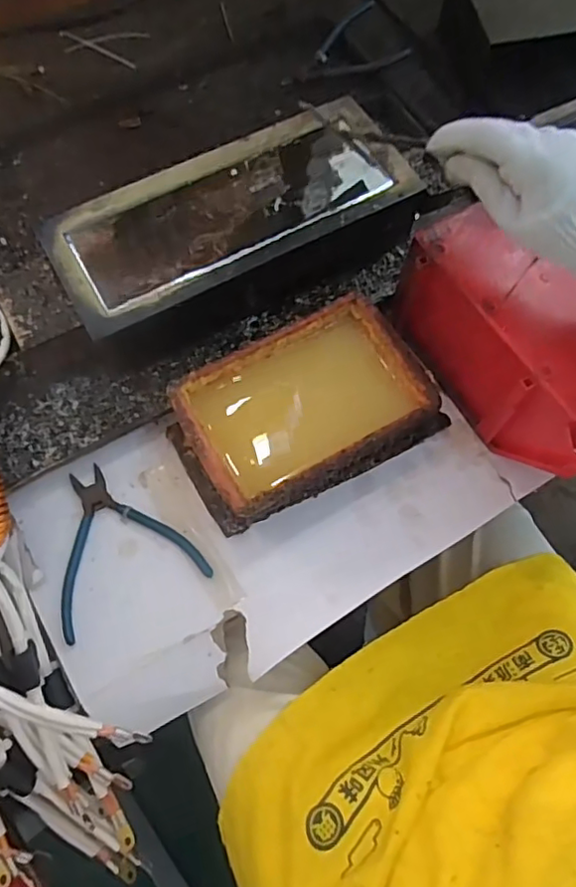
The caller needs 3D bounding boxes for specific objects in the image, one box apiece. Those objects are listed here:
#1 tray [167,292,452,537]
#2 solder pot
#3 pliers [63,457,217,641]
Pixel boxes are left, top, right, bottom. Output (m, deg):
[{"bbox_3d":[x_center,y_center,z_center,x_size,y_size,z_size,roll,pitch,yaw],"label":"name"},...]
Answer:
[{"bbox_3d":[0.012,-0.028,0.519,0.220,0.065,0.135,-28,71,-11],"label":"tray"},{"bbox_3d":[-0.046,-0.201,0.576,0.335,0.084,0.146,-28,71,-11],"label":"solder pot"},{"bbox_3d":[-0.152,0.081,0.508,0.124,0.005,0.132,-26,71,-11],"label":"pliers"}]

